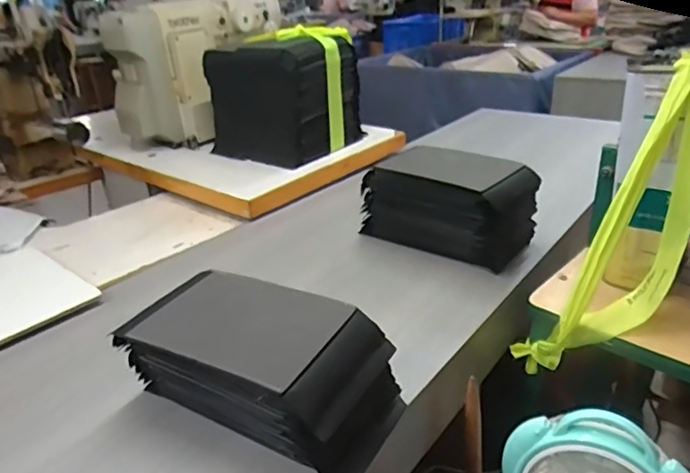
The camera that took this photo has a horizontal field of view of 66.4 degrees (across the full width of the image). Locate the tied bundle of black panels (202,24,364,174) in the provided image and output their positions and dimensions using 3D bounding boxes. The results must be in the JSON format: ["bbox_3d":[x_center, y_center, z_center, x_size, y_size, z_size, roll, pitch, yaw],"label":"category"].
[{"bbox_3d":[-0.160,-0.359,1.390,0.297,0.314,0.269,17,33,36],"label":"tied bundle of black panels"}]

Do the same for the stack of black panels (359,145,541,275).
[{"bbox_3d":[0.185,-0.056,0.976,0.278,0.171,0.166,18,34,38],"label":"stack of black panels"}]

